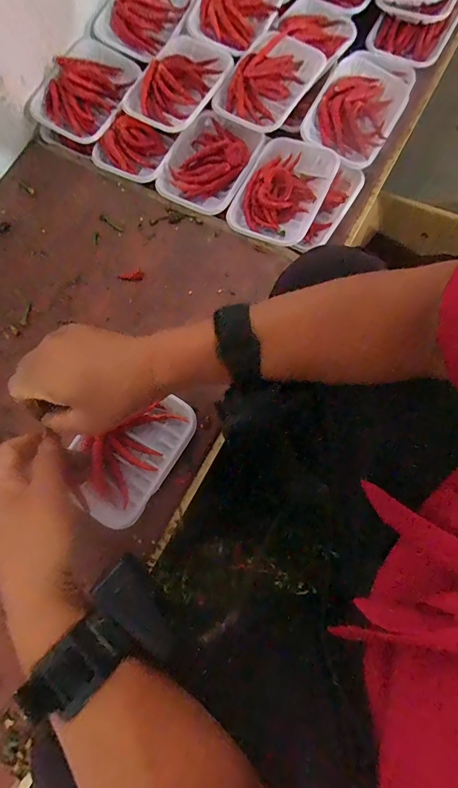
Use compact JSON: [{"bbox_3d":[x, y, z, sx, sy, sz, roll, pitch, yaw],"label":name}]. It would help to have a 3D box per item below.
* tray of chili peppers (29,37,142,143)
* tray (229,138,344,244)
[{"bbox_3d":[-0.174,-0.378,0.485,0.098,0.036,0.133,22,77,7],"label":"tray of chili peppers"},{"bbox_3d":[0.062,-0.238,0.449,0.096,0.028,0.134,25,78,8],"label":"tray"}]

